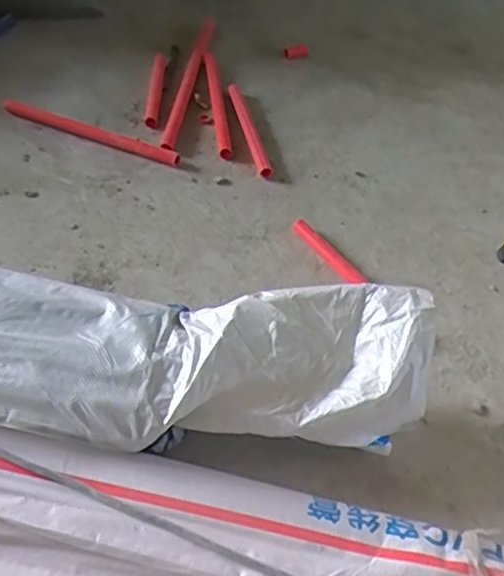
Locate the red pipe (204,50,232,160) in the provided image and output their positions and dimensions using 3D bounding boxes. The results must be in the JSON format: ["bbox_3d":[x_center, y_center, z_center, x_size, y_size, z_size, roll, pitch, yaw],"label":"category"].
[{"bbox_3d":[-0.059,-0.312,1.024,0.021,0.021,0.283,-5,50,-7],"label":"red pipe"}]

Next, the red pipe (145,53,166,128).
[{"bbox_3d":[-0.164,-0.339,1.034,0.023,0.015,0.202,0,49,-2],"label":"red pipe"}]

